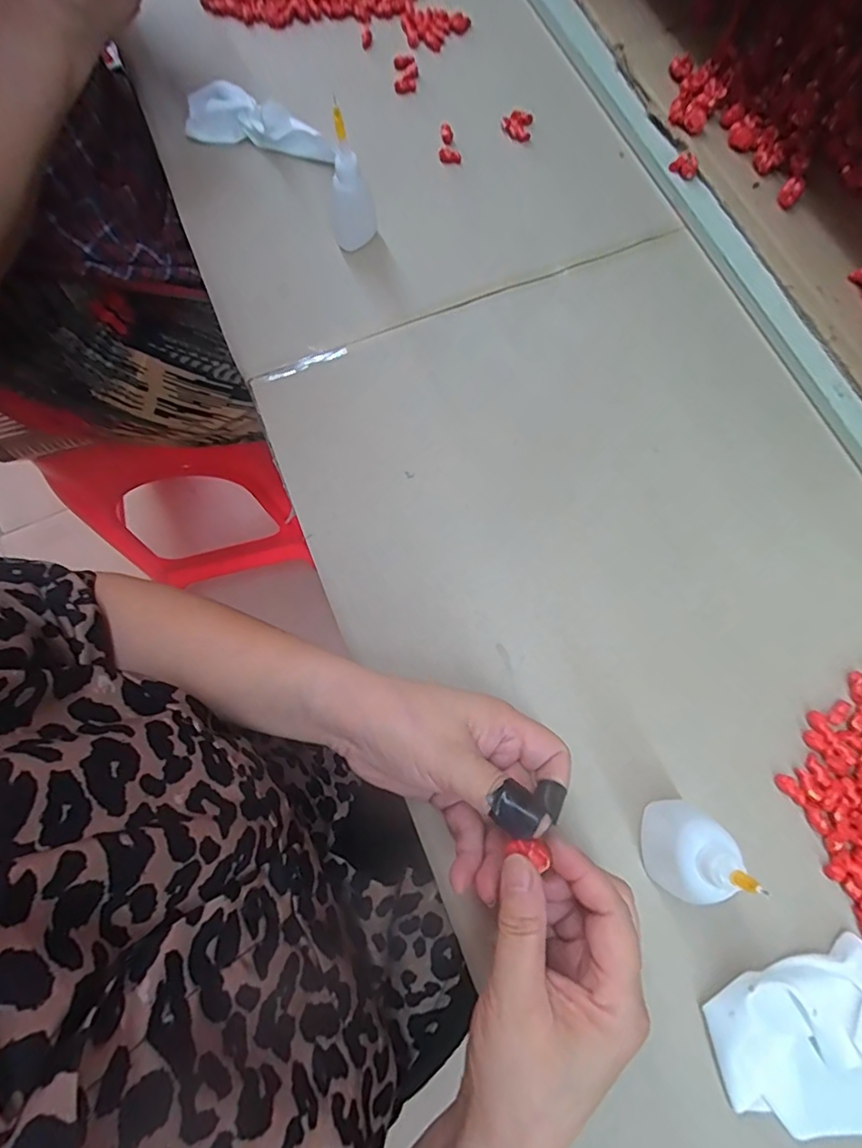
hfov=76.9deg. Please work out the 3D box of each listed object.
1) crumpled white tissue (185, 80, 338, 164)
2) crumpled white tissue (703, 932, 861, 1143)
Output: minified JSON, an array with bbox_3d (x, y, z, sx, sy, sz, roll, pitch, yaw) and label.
[{"bbox_3d":[-0.143,-0.364,0.437,0.125,0.024,0.043,26,76,7],"label":"crumpled white tissue"},{"bbox_3d":[0.188,0.238,0.271,0.087,0.024,0.080,-10,74,-2],"label":"crumpled white tissue"}]

